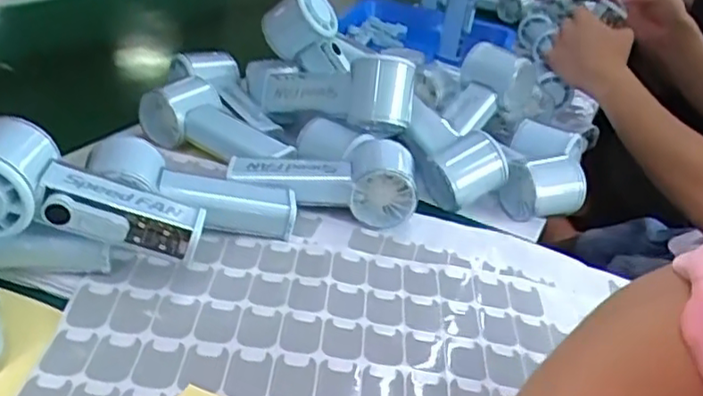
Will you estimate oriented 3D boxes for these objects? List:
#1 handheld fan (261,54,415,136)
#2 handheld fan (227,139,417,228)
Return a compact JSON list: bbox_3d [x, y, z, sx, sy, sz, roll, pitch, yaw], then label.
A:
[{"bbox_3d":[-0.017,-0.101,0.615,0.168,0.066,0.063,7,26,29],"label":"handheld fan"},{"bbox_3d":[-0.023,-0.019,0.547,0.155,0.048,0.075,6,29,-4],"label":"handheld fan"}]

